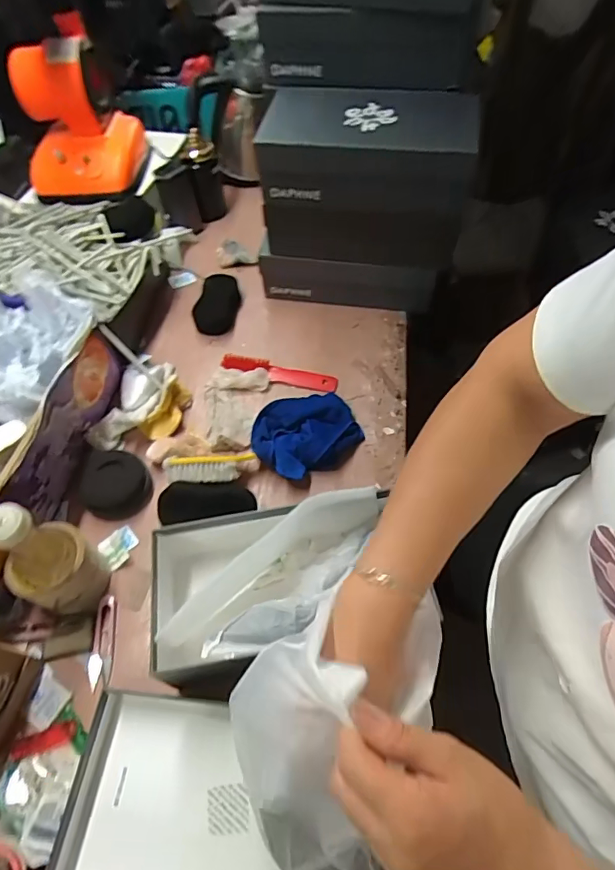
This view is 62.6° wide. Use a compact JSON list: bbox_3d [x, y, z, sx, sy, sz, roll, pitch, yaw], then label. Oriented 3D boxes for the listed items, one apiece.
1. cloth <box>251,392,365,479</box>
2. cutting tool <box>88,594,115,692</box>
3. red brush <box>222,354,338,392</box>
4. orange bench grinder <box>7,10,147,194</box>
[{"bbox_3d":[-0.009,-0.010,0.732,0.152,0.038,0.141,-30,59,-17],"label":"cloth"},{"bbox_3d":[-0.239,0.240,0.593,0.027,0.009,0.100,-7,55,-2],"label":"cutting tool"},{"bbox_3d":[-0.044,-0.100,0.809,0.184,0.021,0.033,14,56,-3],"label":"red brush"},{"bbox_3d":[-0.409,-0.554,0.873,0.149,0.199,0.192,1,56,4],"label":"orange bench grinder"}]

